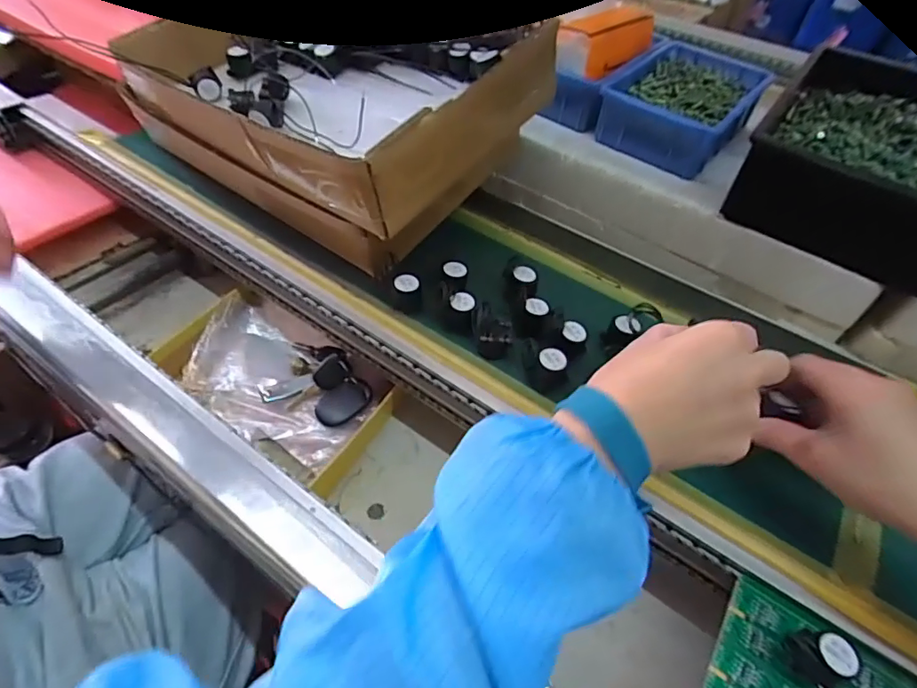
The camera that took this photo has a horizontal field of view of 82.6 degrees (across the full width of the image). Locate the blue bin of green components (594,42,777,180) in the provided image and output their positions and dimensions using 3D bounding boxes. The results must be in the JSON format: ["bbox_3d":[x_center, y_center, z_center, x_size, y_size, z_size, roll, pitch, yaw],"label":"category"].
[{"bbox_3d":[0.259,-0.264,0.596,0.139,0.066,0.201,32,53,21],"label":"blue bin of green components"}]

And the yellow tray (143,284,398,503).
[{"bbox_3d":[-0.176,0.032,0.517,0.224,0.034,0.124,32,53,21],"label":"yellow tray"}]

